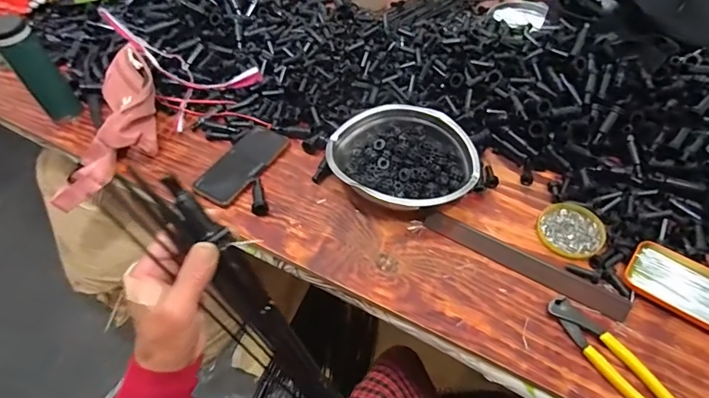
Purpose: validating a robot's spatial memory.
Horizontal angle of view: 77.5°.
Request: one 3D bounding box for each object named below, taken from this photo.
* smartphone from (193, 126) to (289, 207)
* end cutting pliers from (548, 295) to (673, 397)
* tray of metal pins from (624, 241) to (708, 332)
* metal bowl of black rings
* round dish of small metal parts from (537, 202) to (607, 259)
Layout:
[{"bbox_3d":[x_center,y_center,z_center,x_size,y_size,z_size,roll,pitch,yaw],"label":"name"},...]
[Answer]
[{"bbox_3d":[-0.181,-0.058,0.711,0.080,0.008,0.164,22,56,20],"label":"smartphone"},{"bbox_3d":[0.283,0.177,0.487,0.040,0.015,0.163,-27,54,-17],"label":"end cutting pliers"},{"bbox_3d":[0.410,0.108,0.530,0.143,0.013,0.076,32,60,26],"label":"tray of metal pins"},{"bbox_3d":[0.068,-0.056,0.659,0.210,0.058,0.190,-4,51,1],"label":"metal bowl of black rings"},{"bbox_3d":[0.293,0.042,0.598,0.082,0.009,0.082,-2,51,2],"label":"round dish of small metal parts"}]

